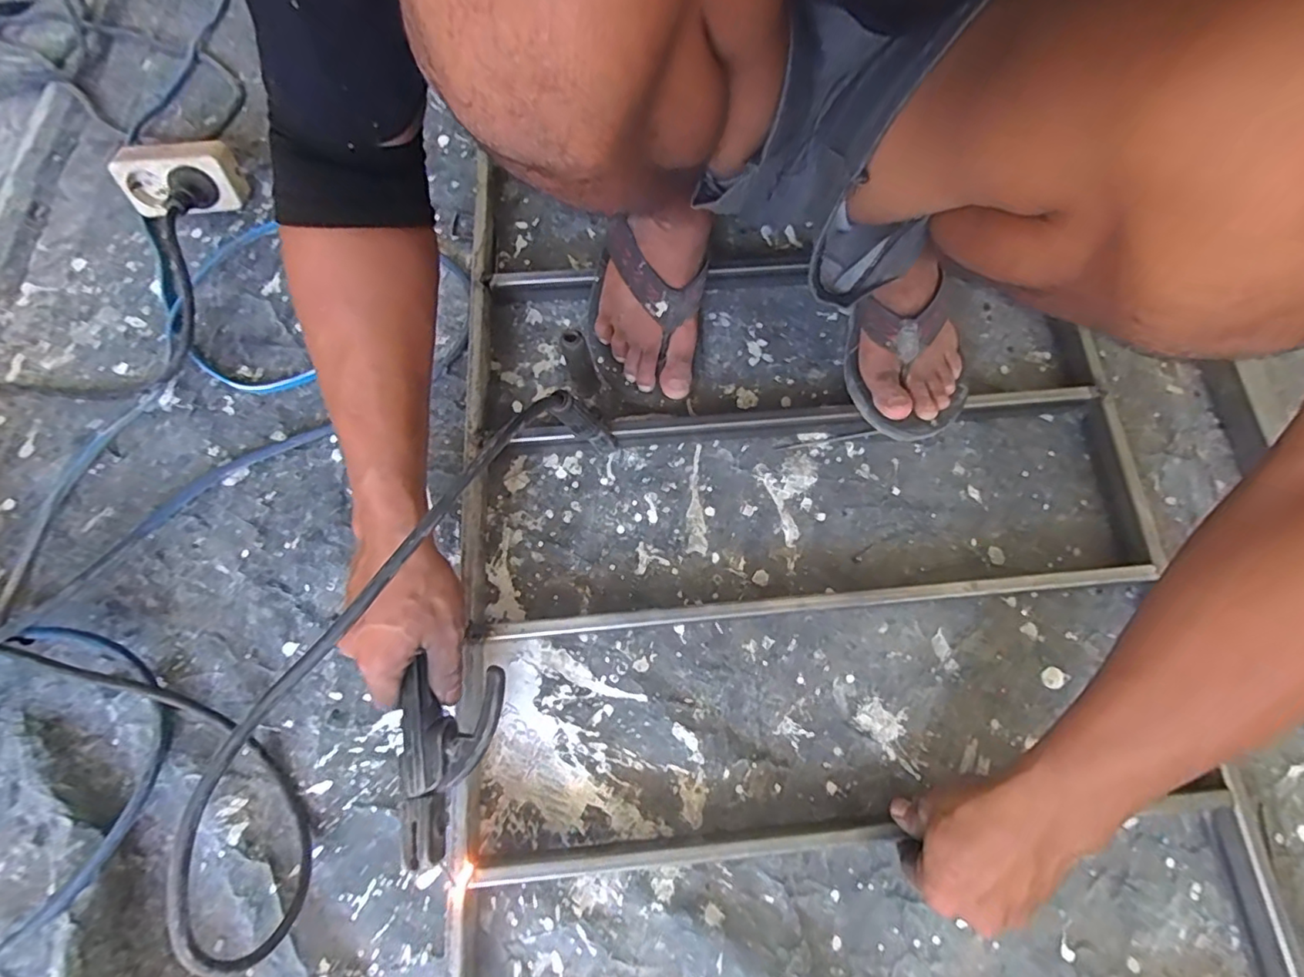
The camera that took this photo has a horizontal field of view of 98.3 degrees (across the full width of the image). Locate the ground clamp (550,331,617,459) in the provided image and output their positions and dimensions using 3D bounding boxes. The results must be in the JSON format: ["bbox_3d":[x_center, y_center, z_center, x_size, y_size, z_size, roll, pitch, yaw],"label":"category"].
[{"bbox_3d":[-0.053,-0.063,0.484,0.038,0.160,0.070,4,72,-1],"label":"ground clamp"}]

